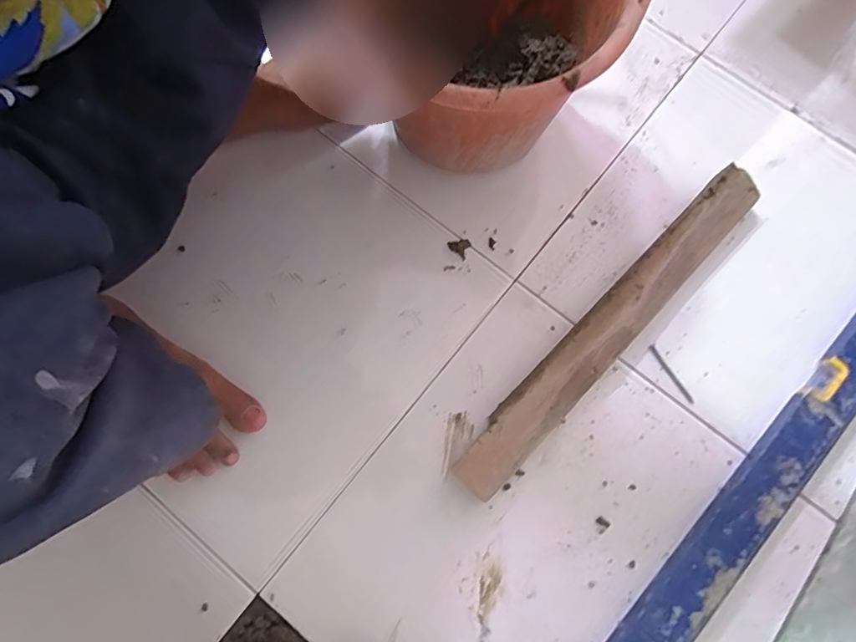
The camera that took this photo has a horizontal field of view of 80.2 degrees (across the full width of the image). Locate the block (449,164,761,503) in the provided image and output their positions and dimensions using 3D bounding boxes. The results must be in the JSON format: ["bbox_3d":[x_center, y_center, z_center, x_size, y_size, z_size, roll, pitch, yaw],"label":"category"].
[{"bbox_3d":[0.194,0.001,0.534,0.052,0.040,0.450,44,78,10],"label":"block"}]

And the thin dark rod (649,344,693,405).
[{"bbox_3d":[0.259,0.056,0.541,0.007,0.005,0.071,-32,78,-10],"label":"thin dark rod"}]

